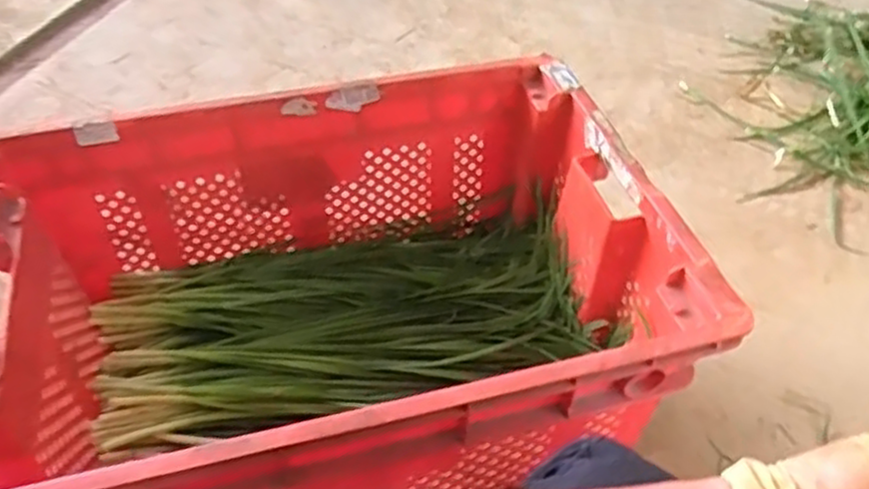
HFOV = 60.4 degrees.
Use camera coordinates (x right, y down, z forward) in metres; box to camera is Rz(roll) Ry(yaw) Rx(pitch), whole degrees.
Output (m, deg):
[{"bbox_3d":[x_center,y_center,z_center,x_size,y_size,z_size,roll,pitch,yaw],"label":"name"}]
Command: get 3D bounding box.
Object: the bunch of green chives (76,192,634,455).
[{"bbox_3d":[-0.094,0.075,0.813,0.513,0.077,0.296,-12,46,-9],"label":"bunch of green chives"}]

